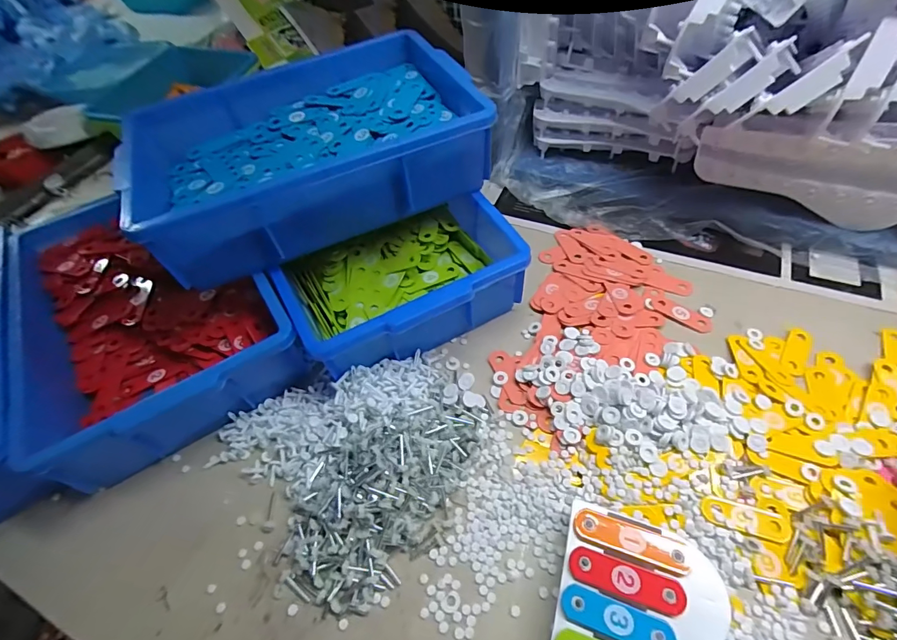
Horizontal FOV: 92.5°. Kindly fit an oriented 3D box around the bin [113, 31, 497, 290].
[{"bbox_3d":[-0.157,-0.199,0.494,0.361,0.095,0.266,-28,56,-14],"label":"bin"}]

